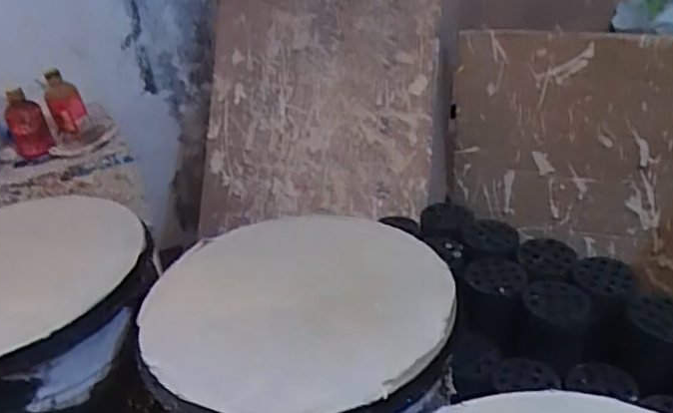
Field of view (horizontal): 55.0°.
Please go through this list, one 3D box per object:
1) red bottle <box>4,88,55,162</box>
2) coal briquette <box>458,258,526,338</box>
[{"bbox_3d":[-0.598,-0.155,1.254,0.070,0.126,0.075,-19,34,-20],"label":"red bottle"},{"bbox_3d":[0.258,0.148,1.068,0.105,0.077,0.109,7,34,19],"label":"coal briquette"}]

